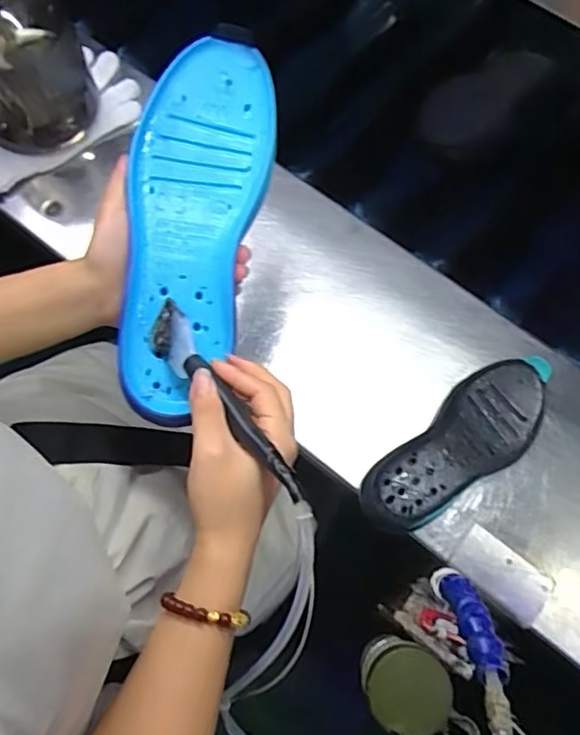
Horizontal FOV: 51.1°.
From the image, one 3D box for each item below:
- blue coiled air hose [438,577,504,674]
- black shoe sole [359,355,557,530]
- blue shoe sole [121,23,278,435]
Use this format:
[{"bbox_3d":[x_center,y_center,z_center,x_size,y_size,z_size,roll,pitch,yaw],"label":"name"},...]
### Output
[{"bbox_3d":[0.137,0.187,0.459,0.022,0.120,0.020,1,96,2],"label":"blue coiled air hose"},{"bbox_3d":[0.160,0.071,0.568,0.215,0.033,0.077,-38,75,-10],"label":"black shoe sole"},{"bbox_3d":[-0.075,-0.100,0.440,0.092,0.036,0.273,10,86,5],"label":"blue shoe sole"}]

